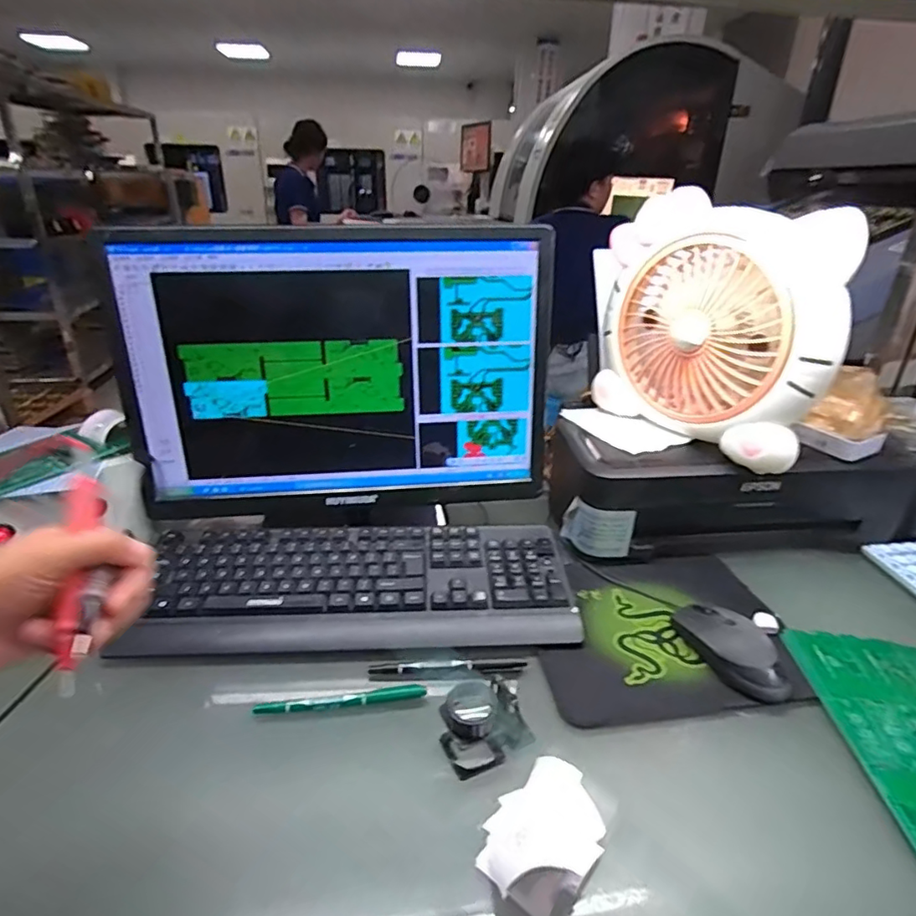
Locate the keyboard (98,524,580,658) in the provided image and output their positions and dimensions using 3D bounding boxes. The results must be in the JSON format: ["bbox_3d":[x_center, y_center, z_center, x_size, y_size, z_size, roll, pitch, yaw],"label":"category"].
[{"bbox_3d":[-0.105,0.129,0.588,0.442,0.035,0.166,0,27,-3],"label":"keyboard"}]

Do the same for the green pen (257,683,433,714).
[{"bbox_3d":[-0.098,0.202,0.476,0.139,0.007,0.015,-3,27,-9],"label":"green pen"}]

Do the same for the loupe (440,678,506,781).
[{"bbox_3d":[0.010,0.204,0.428,0.042,0.052,0.042,-10,29,-21],"label":"loupe"}]

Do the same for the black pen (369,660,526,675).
[{"bbox_3d":[-0.009,0.187,0.508,0.140,0.009,0.009,0,27,-3],"label":"black pen"}]

